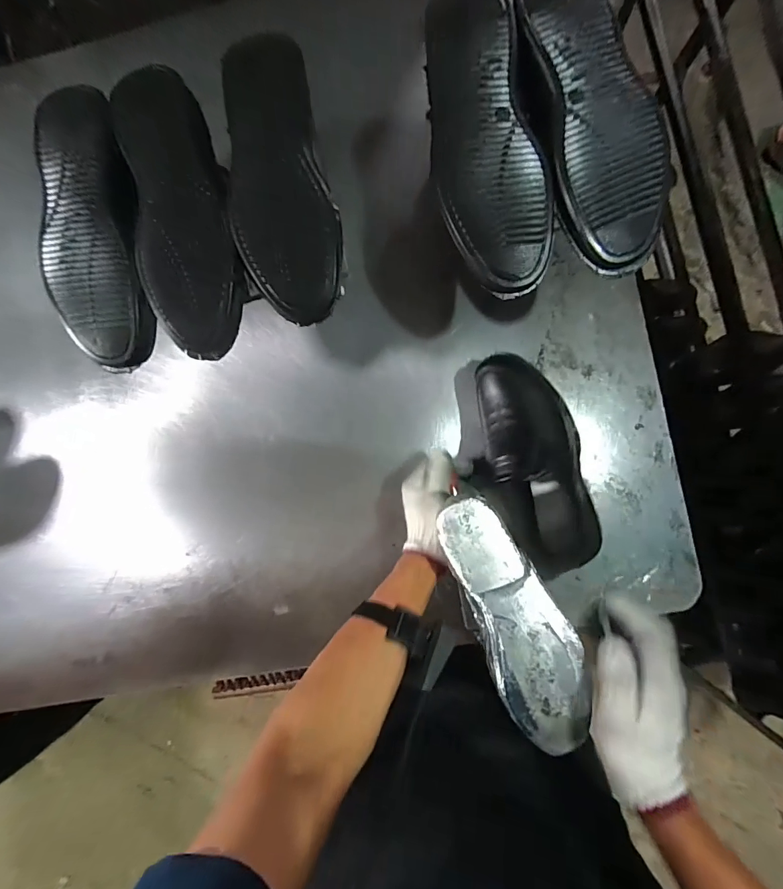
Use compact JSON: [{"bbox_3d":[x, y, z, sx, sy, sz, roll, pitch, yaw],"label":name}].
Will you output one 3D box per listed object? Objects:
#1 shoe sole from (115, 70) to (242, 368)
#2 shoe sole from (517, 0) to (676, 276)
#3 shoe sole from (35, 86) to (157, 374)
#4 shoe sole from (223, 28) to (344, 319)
[{"bbox_3d":[-0.216,-0.239,0.413,0.103,0.038,0.292,-11,88,6],"label":"shoe sole"},{"bbox_3d":[0.192,-0.307,0.375,0.103,0.030,0.282,-12,88,6],"label":"shoe sole"},{"bbox_3d":[-0.312,-0.220,0.421,0.112,0.030,0.289,-4,89,6],"label":"shoe sole"},{"bbox_3d":[-0.112,-0.251,0.392,0.099,0.047,0.251,-11,88,6],"label":"shoe sole"}]

